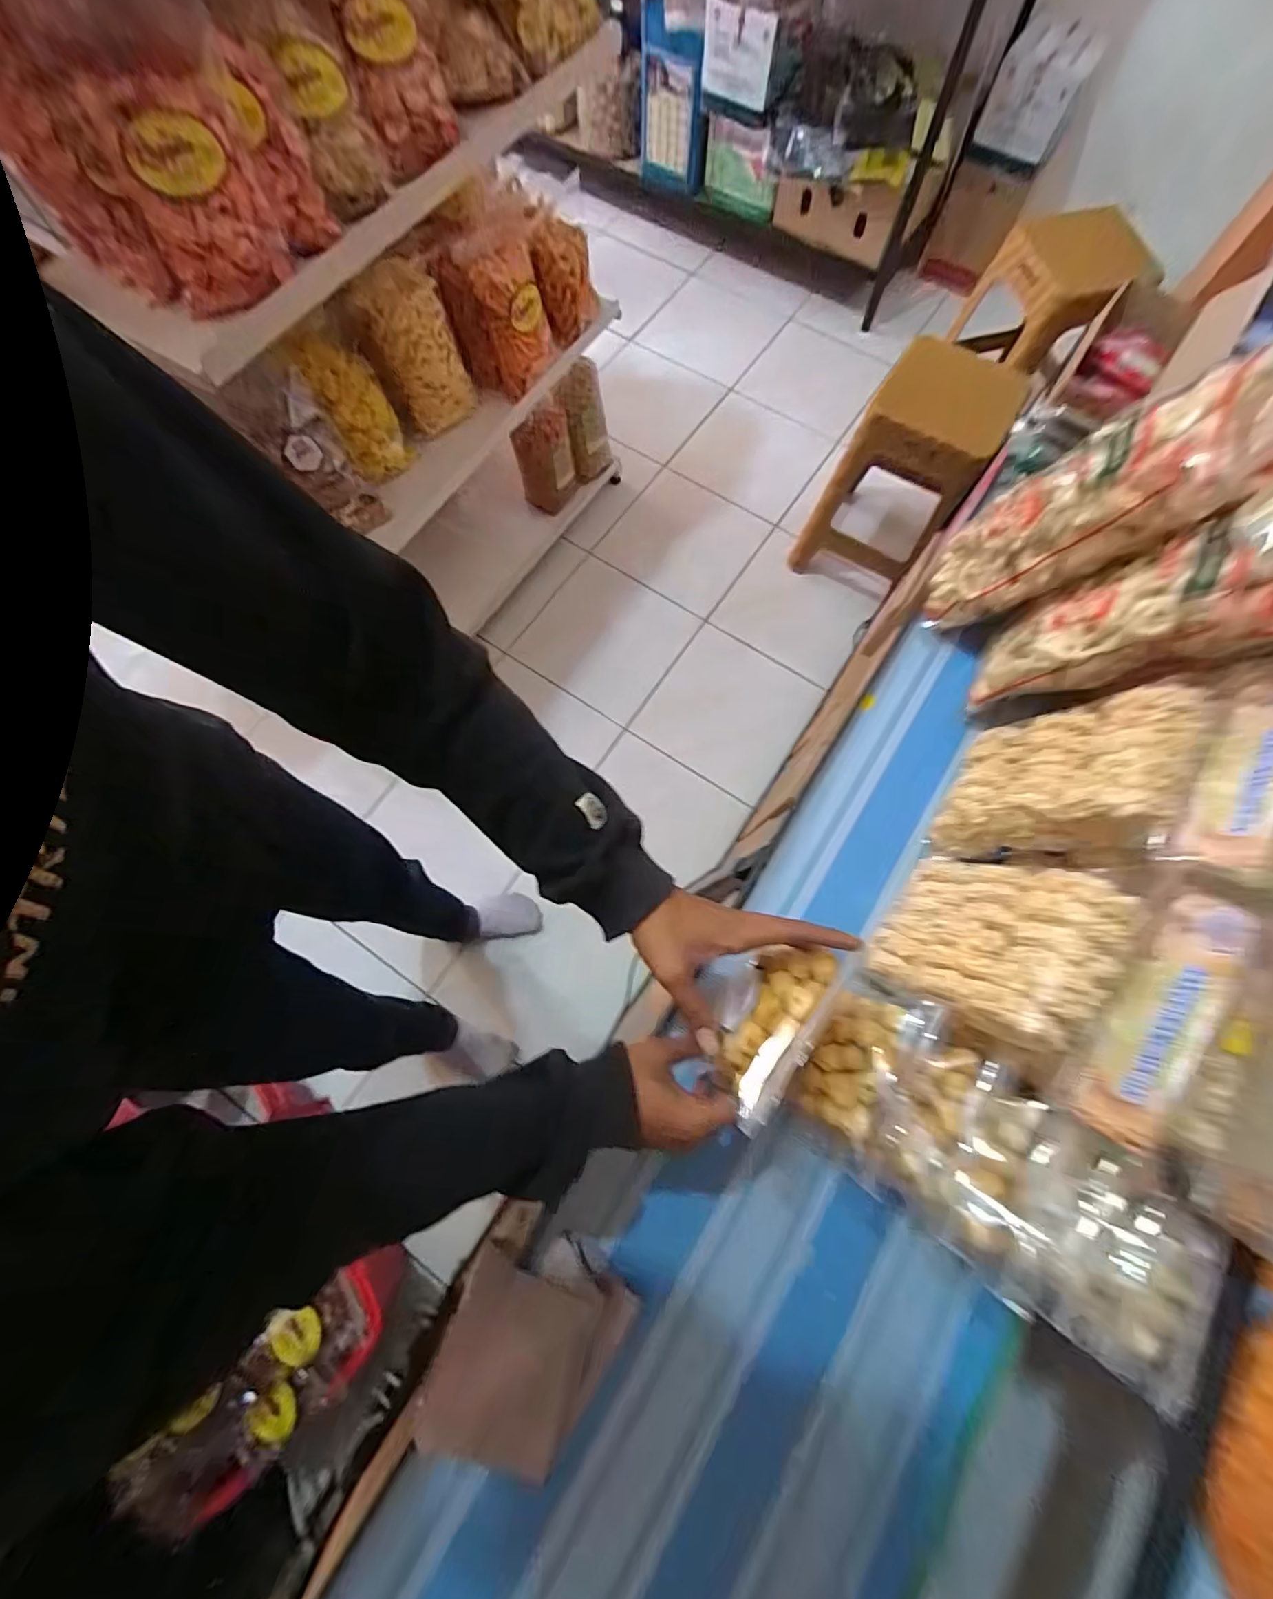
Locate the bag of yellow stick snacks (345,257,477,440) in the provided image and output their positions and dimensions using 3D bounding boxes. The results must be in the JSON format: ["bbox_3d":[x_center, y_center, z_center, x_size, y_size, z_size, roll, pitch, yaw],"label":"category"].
[{"bbox_3d":[-0.409,-0.824,1.020,0.075,0.264,0.156,41,77,11],"label":"bag of yellow stick snacks"}]

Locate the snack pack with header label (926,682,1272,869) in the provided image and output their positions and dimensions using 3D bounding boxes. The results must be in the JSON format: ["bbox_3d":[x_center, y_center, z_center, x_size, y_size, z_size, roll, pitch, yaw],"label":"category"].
[{"bbox_3d":[0.412,-0.019,0.498,0.070,0.254,0.176,38,76,-11],"label":"snack pack with header label"}]

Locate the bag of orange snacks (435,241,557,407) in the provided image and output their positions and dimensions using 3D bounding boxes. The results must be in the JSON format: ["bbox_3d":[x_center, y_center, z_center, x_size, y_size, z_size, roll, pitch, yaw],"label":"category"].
[{"bbox_3d":[-0.276,-0.961,1.085,0.182,0.248,0.147,-11,73,-4],"label":"bag of orange snacks"}]

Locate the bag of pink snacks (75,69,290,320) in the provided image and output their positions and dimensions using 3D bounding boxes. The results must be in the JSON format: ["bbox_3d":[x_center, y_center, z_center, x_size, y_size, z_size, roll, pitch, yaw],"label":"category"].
[{"bbox_3d":[-0.496,-0.680,0.616,0.133,0.148,0.099,-20,74,-6],"label":"bag of pink snacks"}]

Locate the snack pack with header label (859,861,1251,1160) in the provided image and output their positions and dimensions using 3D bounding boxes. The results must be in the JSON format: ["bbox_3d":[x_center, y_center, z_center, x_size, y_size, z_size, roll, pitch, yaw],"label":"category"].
[{"bbox_3d":[0.314,0.144,0.444,0.158,0.188,0.170,35,76,10],"label":"snack pack with header label"}]

